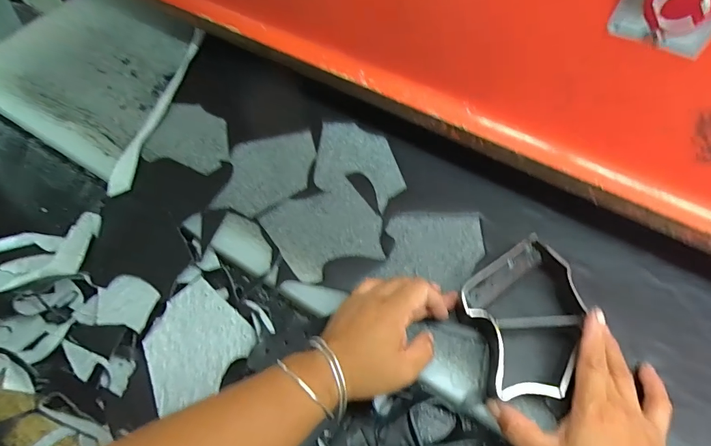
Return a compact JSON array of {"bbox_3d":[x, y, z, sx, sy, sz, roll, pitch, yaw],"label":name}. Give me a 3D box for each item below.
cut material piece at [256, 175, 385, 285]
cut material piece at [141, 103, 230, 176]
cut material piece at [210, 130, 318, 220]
[{"bbox_3d":[-0.033,0.006,0.445,0.114,0.004,0.105,-24,62,-11],"label":"cut material piece"},{"bbox_3d":[-0.205,-0.110,0.511,0.103,0.008,0.102,11,59,4],"label":"cut material piece"},{"bbox_3d":[-0.105,-0.063,0.486,0.099,0.007,0.122,5,61,5],"label":"cut material piece"}]

